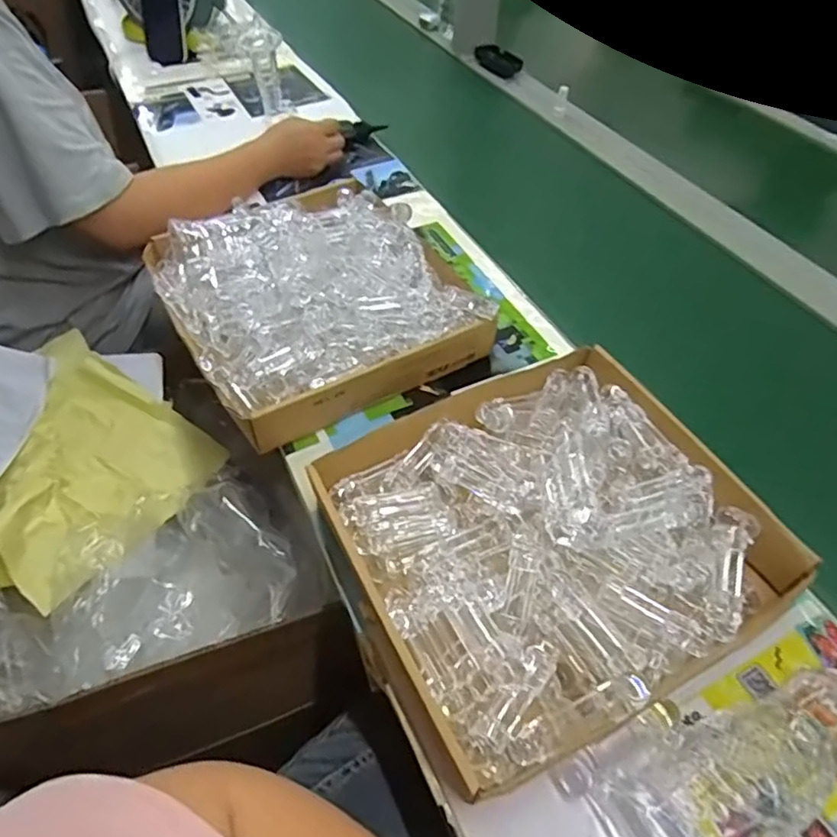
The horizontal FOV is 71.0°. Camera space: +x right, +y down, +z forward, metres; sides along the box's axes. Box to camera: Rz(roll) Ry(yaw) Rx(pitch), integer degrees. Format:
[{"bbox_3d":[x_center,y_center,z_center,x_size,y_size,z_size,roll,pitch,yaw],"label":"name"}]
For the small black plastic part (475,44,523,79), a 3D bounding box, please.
[{"bbox_3d":[0.155,-0.703,1.152,0.044,0.029,0.118,-20,54,-17],"label":"small black plastic part"}]

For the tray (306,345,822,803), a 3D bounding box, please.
[{"bbox_3d":[0.099,0.089,0.478,0.311,0.058,0.286,-22,55,-19],"label":"tray"}]

